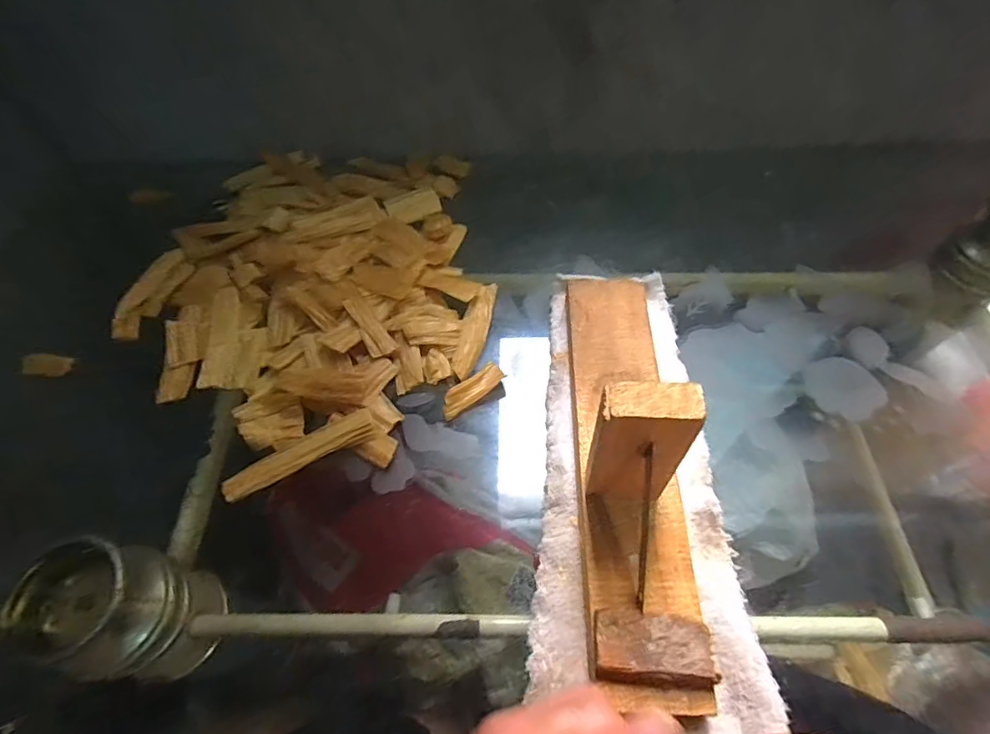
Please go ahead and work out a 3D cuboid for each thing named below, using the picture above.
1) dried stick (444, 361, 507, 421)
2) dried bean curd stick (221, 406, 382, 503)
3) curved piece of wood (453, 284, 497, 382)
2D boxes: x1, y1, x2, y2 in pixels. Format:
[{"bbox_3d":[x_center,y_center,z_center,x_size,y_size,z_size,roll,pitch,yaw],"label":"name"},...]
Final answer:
[{"bbox_3d":[-0.016,0.015,0.357,0.055,0.010,0.017,-39,65,-22],"label":"dried stick"},{"bbox_3d":[-0.129,0.057,0.331,0.102,0.012,0.024,-22,60,-13],"label":"dried bean curd stick"},{"bbox_3d":[-0.015,-0.031,0.382,0.020,0.014,0.089,10,58,7],"label":"curved piece of wood"}]

